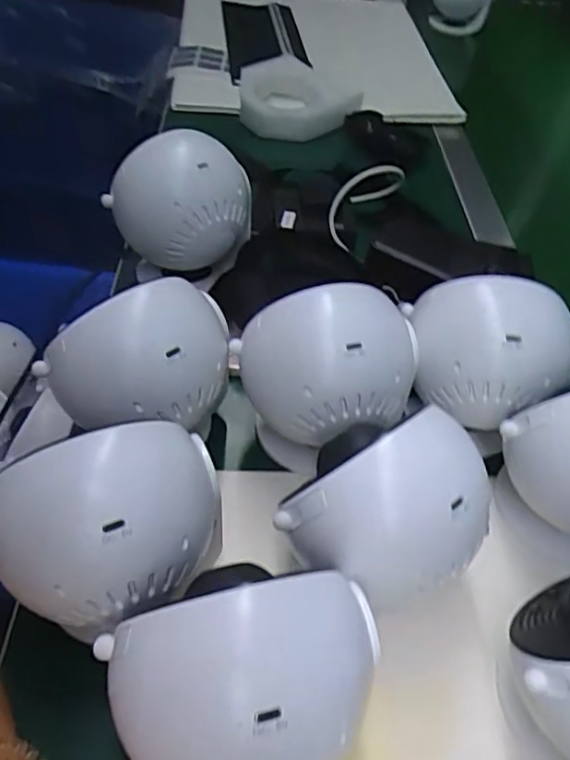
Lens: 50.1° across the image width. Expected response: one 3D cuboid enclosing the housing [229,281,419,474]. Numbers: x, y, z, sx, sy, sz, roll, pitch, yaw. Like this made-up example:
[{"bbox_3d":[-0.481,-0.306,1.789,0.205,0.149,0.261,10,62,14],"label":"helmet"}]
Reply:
[{"bbox_3d":[0.025,0.000,0.375,0.097,0.098,0.075,-7,48,-14],"label":"housing"}]

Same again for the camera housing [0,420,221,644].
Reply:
[{"bbox_3d":[-0.071,0.061,0.276,0.100,0.066,0.067,-28,56,-29],"label":"camera housing"}]

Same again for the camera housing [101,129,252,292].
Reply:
[{"bbox_3d":[-0.077,-0.135,0.482,0.096,0.094,0.082,-28,56,-29],"label":"camera housing"}]

